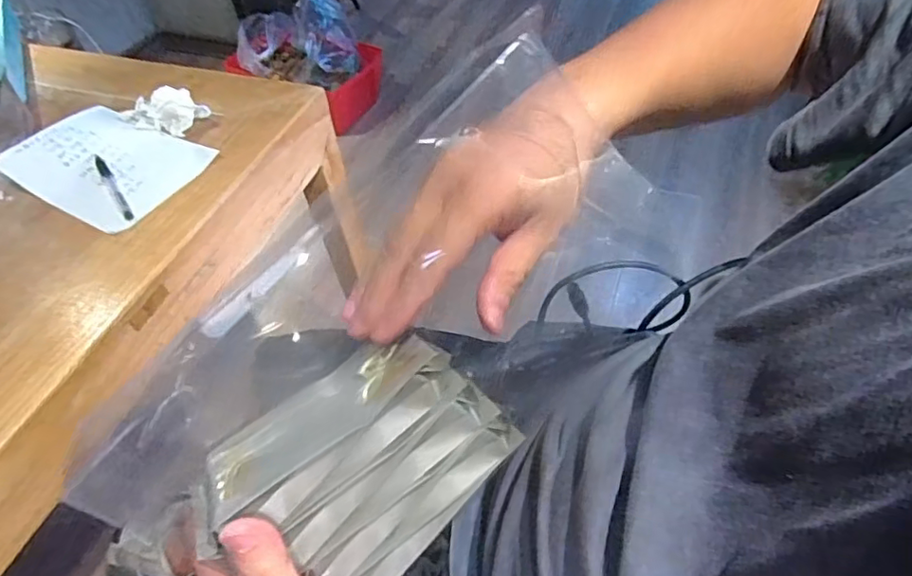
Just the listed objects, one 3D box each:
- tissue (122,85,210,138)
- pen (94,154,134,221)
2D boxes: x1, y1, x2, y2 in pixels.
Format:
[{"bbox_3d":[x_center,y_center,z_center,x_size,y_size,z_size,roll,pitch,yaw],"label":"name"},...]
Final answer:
[{"bbox_3d":[-0.363,-0.224,0.713,0.107,0.036,0.062,17,53,18],"label":"tissue"},{"bbox_3d":[-0.379,-0.112,0.638,0.011,0.007,0.130,-30,54,-20],"label":"pen"}]

